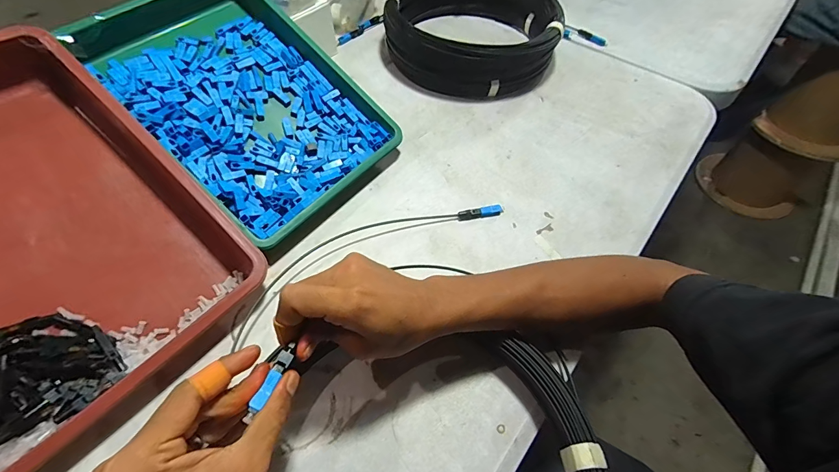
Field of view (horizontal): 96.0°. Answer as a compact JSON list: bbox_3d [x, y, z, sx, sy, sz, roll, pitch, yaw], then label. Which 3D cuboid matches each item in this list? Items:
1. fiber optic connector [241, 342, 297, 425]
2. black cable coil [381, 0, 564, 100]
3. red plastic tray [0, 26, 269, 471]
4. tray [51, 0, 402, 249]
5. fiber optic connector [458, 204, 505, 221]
[{"bbox_3d":[-0.096,0.095,0.248,0.009,0.007,0.053,16,48,9],"label":"fiber optic connector"},{"bbox_3d":[0.092,-0.341,0.625,0.262,0.090,0.251,17,56,10],"label":"black cable coil"},{"bbox_3d":[-0.354,-0.001,0.331,0.341,0.060,0.264,47,59,1],"label":"red plastic tray"},{"bbox_3d":[-0.209,-0.171,0.456,0.341,0.057,0.225,44,62,3],"label":"tray"},{"bbox_3d":[0.075,-0.028,0.454,0.057,0.010,0.012,-11,56,-9],"label":"fiber optic connector"}]

